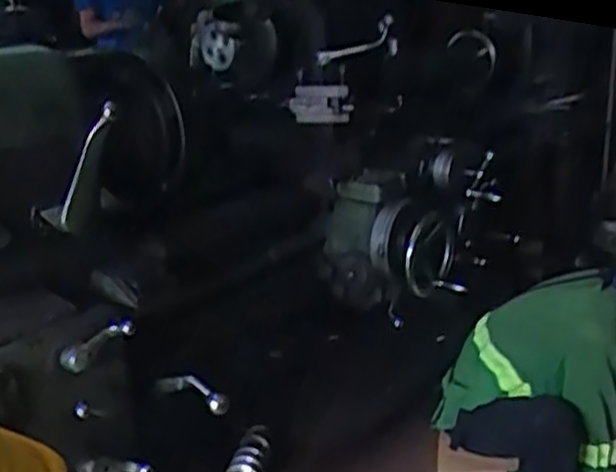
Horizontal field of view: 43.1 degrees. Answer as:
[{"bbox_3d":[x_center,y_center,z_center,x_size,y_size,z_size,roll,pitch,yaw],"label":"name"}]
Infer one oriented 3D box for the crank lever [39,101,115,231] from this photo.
[{"bbox_3d":[-0.364,-0.113,1.249,0.045,0.220,0.029,24,6,-26],"label":"crank lever"}]

